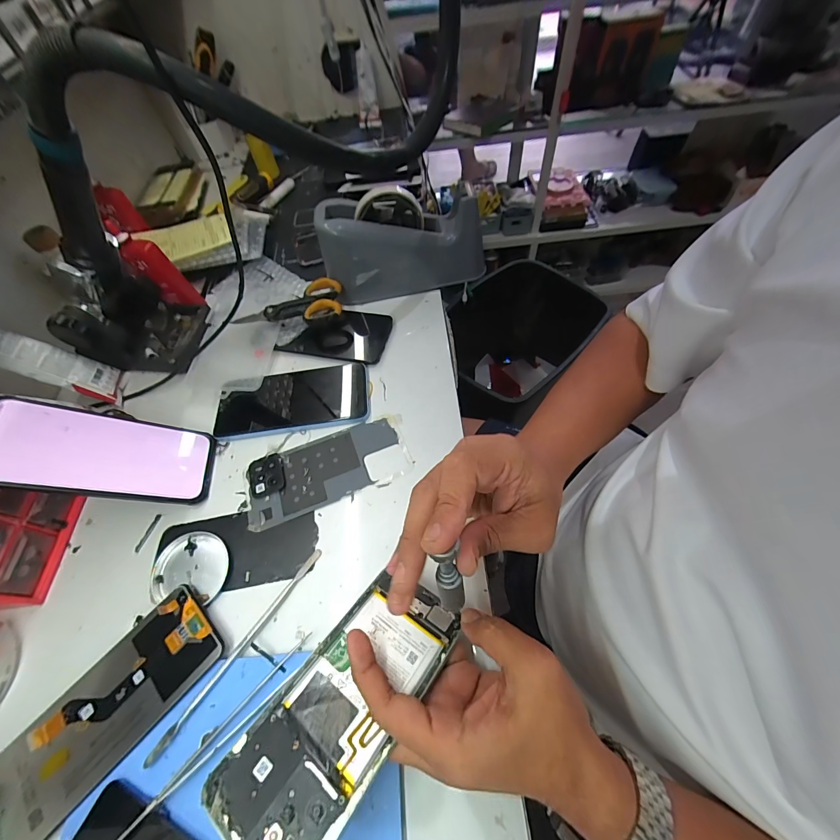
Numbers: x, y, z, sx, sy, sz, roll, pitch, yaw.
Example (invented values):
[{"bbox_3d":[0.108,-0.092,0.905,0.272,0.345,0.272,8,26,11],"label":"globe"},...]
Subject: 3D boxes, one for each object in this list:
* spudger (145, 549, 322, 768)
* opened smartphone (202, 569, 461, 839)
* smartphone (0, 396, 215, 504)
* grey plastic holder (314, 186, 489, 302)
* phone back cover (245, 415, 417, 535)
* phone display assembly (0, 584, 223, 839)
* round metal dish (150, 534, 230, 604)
[{"bbox_3d":[-0.137,0.174,0.285,0.008,0.008,0.167,28,64,20],"label":"spudger"},{"bbox_3d":[-0.045,0.173,0.230,0.074,0.004,0.158,23,46,30],"label":"opened smartphone"},{"bbox_3d":[-0.285,0.030,0.333,0.169,0.008,0.079,17,49,-35],"label":"smartphone"},{"bbox_3d":[-0.021,-0.219,0.459,0.199,0.116,0.058,-12,42,-2],"label":"grey plastic holder"},{"bbox_3d":[-0.091,0.046,0.366,0.160,0.004,0.075,-18,58,-8],"label":"phone back cover"},{"bbox_3d":[-0.231,0.212,0.269,0.071,0.007,0.166,35,71,26],"label":"phone display assembly"},{"bbox_3d":[-0.200,0.127,0.320,0.064,0.010,0.054,2,58,5],"label":"round metal dish"}]

